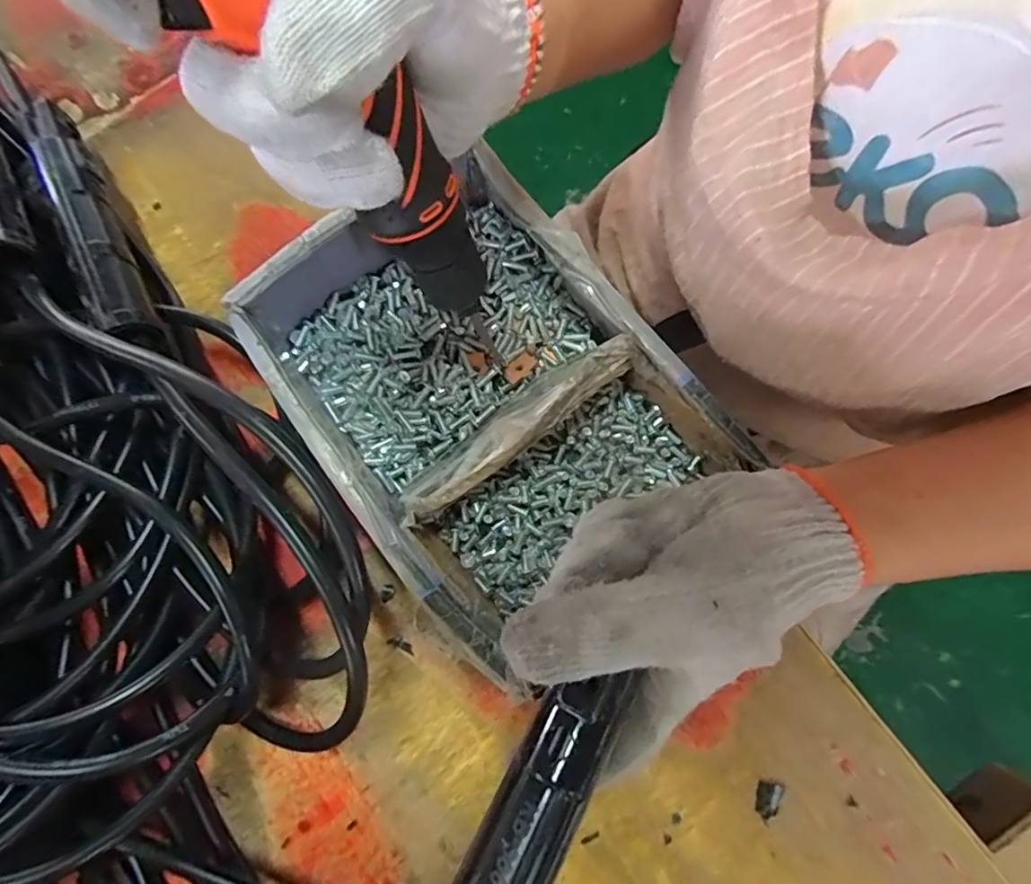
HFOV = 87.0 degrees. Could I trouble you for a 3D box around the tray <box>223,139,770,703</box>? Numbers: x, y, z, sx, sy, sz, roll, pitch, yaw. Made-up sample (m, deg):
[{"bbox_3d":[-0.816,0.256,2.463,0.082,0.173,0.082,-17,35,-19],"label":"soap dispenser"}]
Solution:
[{"bbox_3d":[-0.022,-0.028,0.301,0.168,0.070,0.229,-38,81,-6],"label":"tray"}]

